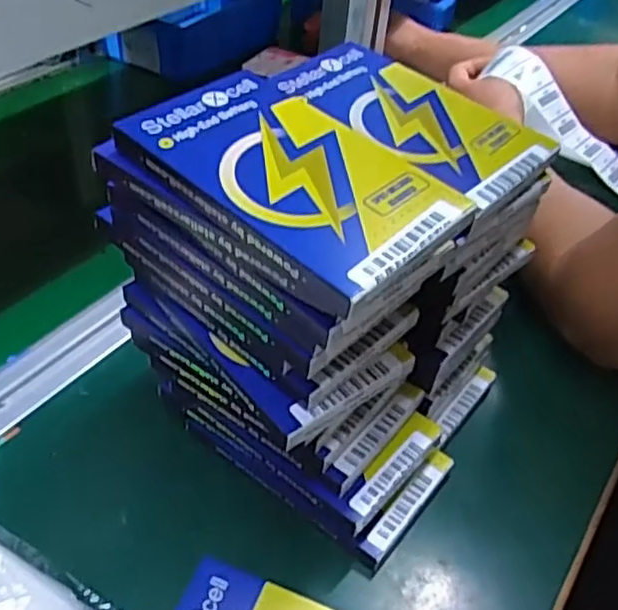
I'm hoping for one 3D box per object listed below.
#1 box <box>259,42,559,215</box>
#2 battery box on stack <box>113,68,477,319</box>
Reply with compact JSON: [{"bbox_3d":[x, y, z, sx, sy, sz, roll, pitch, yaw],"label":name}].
[{"bbox_3d":[0.051,-0.094,0.342,0.128,0.014,0.069,33,49,27],"label":"box"},{"bbox_3d":[-0.007,-0.055,0.280,0.128,0.016,0.080,33,49,27],"label":"battery box on stack"}]

